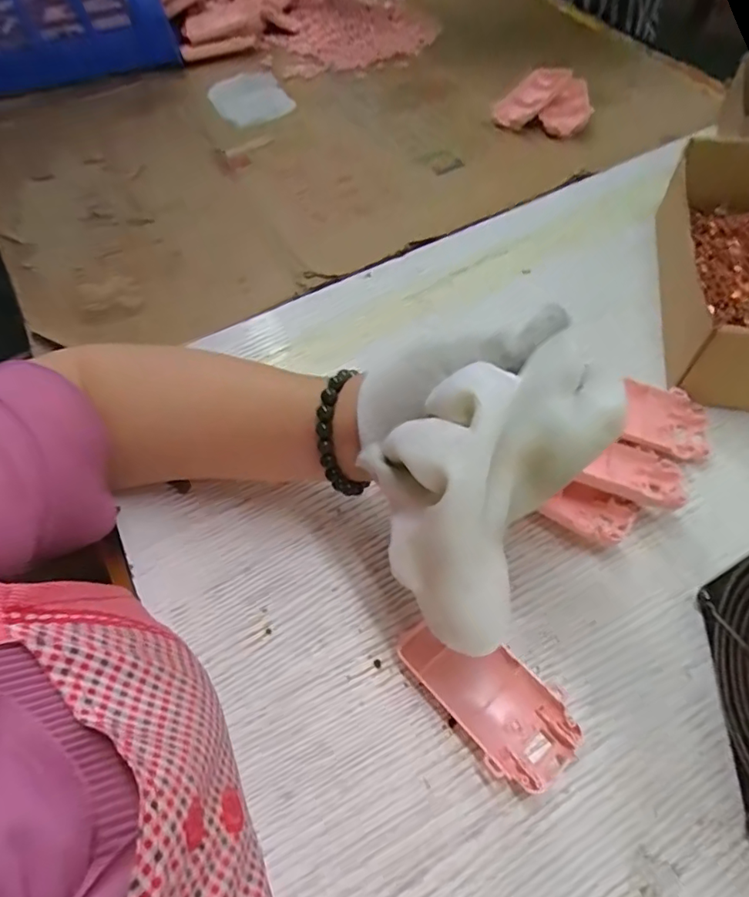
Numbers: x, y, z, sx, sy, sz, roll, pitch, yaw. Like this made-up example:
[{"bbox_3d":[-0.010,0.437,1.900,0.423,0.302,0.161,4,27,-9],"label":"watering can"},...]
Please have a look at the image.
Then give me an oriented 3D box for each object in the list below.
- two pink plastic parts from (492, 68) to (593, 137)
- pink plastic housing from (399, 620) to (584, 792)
[{"bbox_3d":[0.189,-0.378,0.595,0.094,0.032,0.086,19,62,14],"label":"two pink plastic parts"},{"bbox_3d":[0.060,0.128,0.286,0.048,0.016,0.094,-35,62,-18],"label":"pink plastic housing"}]

